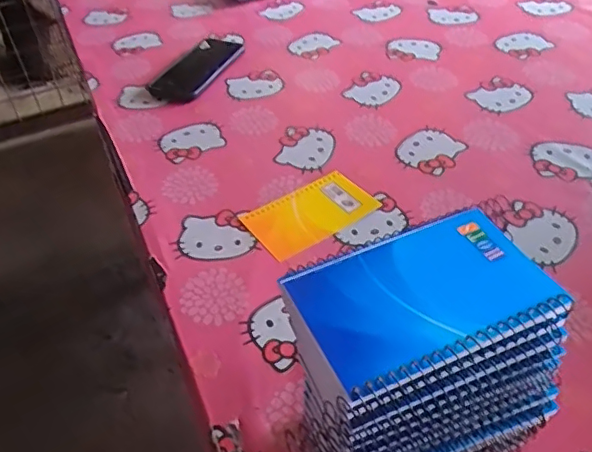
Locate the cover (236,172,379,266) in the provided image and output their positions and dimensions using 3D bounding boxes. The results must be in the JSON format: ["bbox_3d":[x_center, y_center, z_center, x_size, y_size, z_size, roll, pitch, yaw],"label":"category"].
[{"bbox_3d":[0.016,-0.015,0.592,0.129,0.004,0.082,-28,48,-24],"label":"cover"}]

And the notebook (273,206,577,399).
[{"bbox_3d":[0.068,0.035,0.305,0.127,0.007,0.084,-19,45,-14],"label":"notebook"}]

